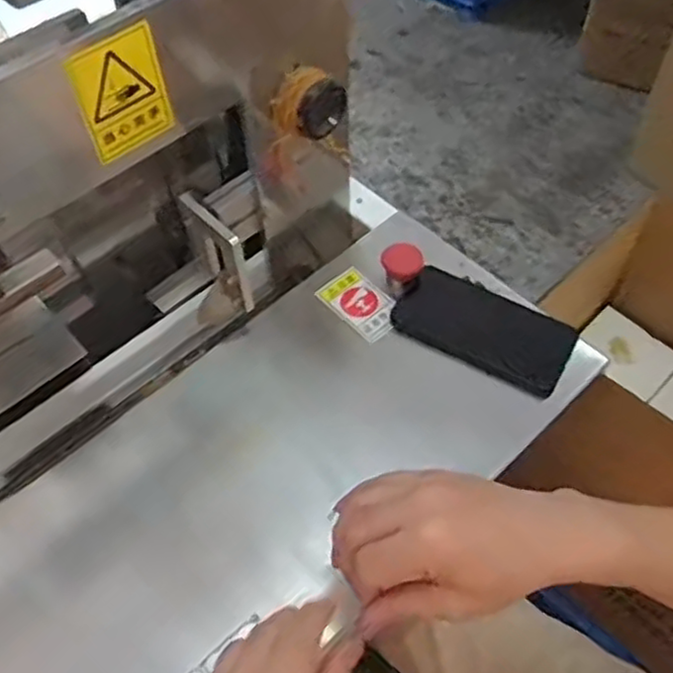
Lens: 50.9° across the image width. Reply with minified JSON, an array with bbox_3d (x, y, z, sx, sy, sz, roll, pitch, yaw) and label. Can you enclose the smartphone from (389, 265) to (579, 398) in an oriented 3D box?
[{"bbox_3d":[0.135,-0.010,0.644,0.155,0.015,0.078,27,66,16],"label":"smartphone"}]

